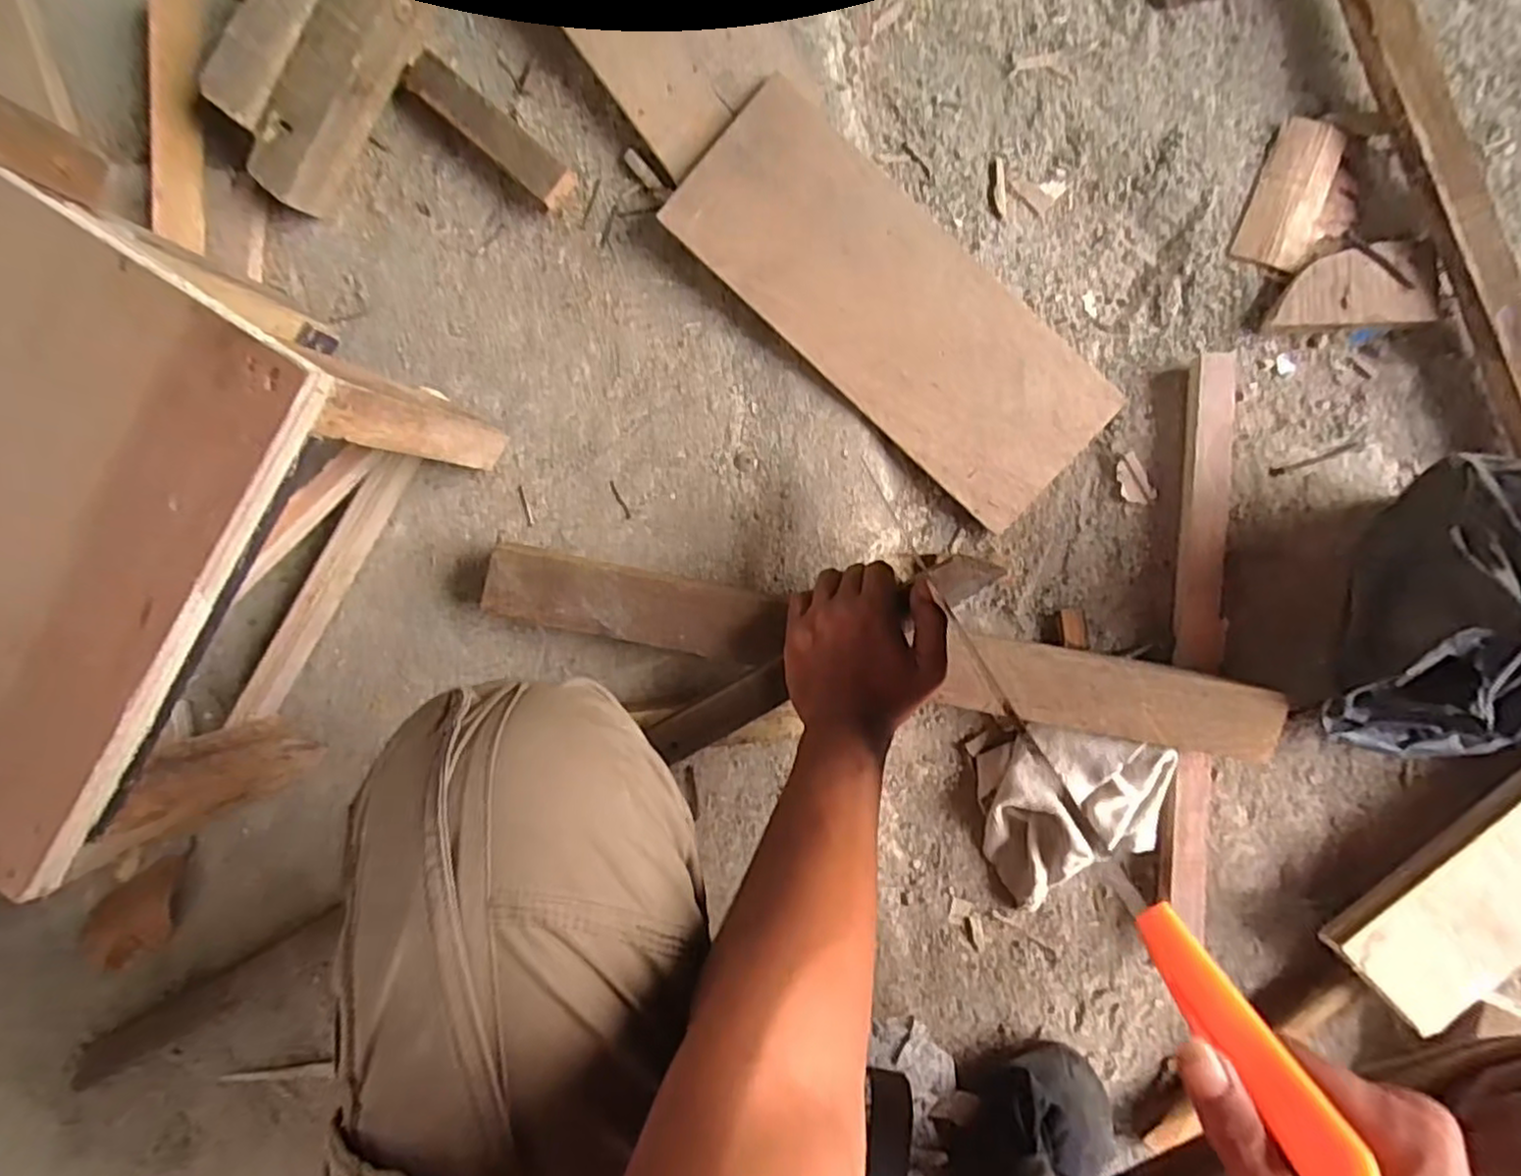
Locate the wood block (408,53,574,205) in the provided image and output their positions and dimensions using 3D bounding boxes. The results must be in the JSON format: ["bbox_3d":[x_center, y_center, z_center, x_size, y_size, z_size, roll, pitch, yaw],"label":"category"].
[{"bbox_3d":[-0.201,-0.342,0.534,0.142,0.028,0.032,41,95,1],"label":"wood block"}]

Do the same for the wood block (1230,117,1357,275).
[{"bbox_3d":[0.393,-0.277,0.511,0.068,0.018,0.099,21,94,3],"label":"wood block"}]

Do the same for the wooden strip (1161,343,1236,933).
[{"bbox_3d":[0.327,0.043,0.525,0.038,0.024,0.416,3,93,4],"label":"wooden strip"}]

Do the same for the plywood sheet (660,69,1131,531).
[{"bbox_3d":[0.095,-0.200,0.518,0.337,0.009,0.131,41,96,-5],"label":"plywood sheet"}]

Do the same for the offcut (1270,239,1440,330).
[{"bbox_3d":[0.422,-0.215,0.509,0.107,0.019,0.056,-2,93,4],"label":"offcut"}]

